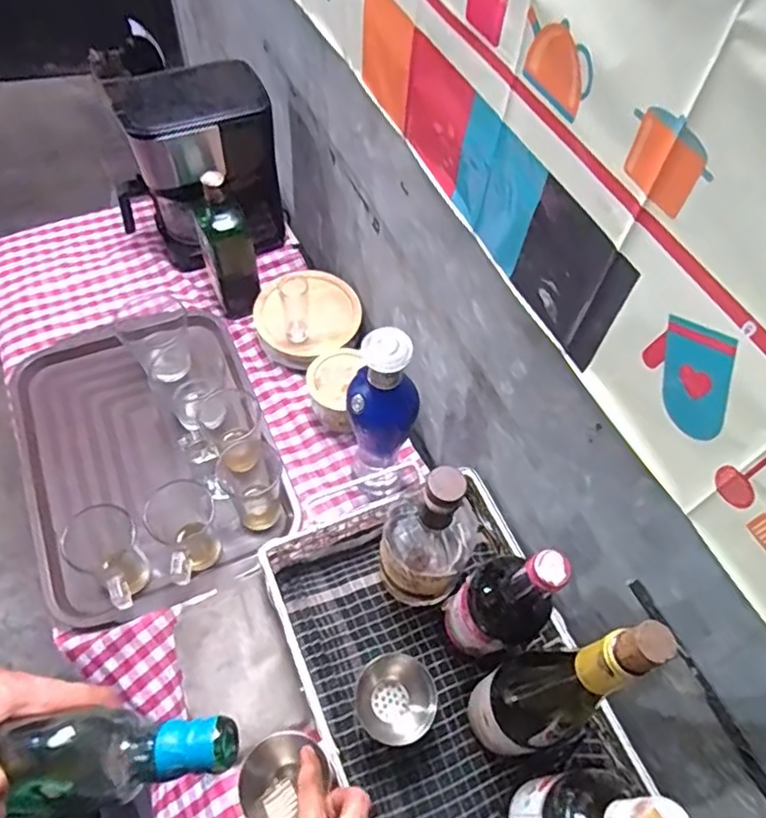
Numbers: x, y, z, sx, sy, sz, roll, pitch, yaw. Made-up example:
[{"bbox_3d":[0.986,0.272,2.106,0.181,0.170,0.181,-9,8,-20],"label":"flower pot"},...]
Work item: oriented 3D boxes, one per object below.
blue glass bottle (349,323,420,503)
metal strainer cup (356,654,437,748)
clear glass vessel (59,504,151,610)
[{"bbox_3d":[-0.002,0.013,0.683,0.074,0.242,0.065,14,58,4],"label":"blue glass bottle"},{"bbox_3d":[0.011,0.282,0.588,0.070,0.081,0.073,2,58,-4],"label":"metal strainer cup"},{"bbox_3d":[-0.289,0.166,0.668,0.094,0.093,0.070,39,63,18],"label":"clear glass vessel"}]

